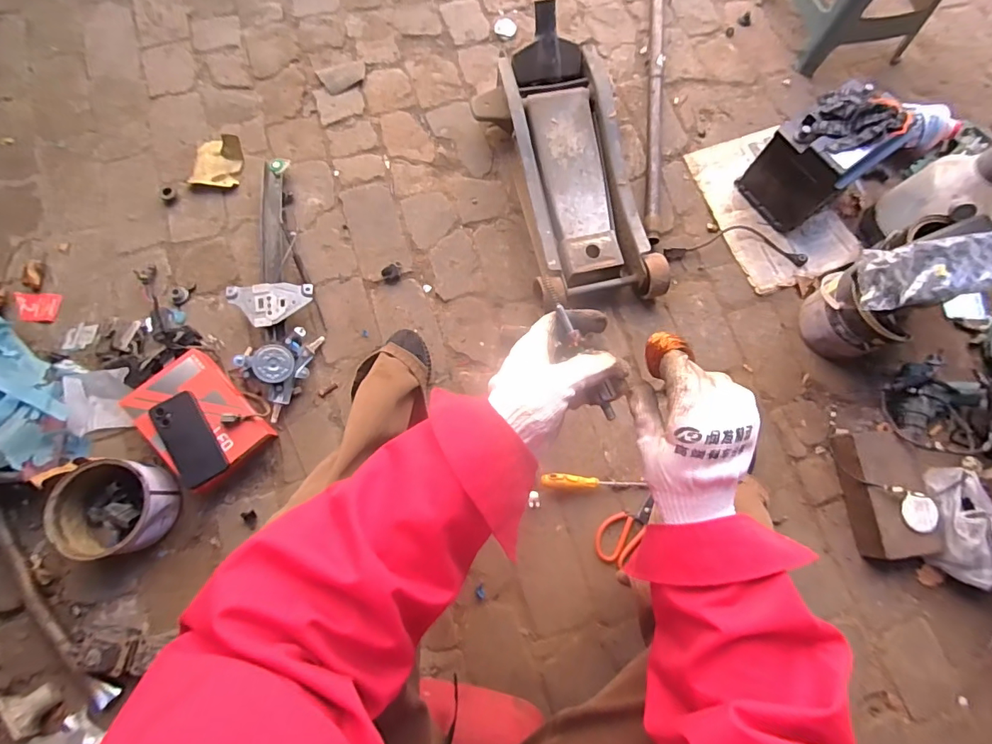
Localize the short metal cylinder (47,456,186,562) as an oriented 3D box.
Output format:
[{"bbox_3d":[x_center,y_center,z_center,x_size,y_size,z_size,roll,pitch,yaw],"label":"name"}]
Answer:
[{"bbox_3d":[-0.630,0.224,0.761,0.144,0.091,0.149,3,76,-2],"label":"short metal cylinder"}]

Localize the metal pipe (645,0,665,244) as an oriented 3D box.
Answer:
[{"bbox_3d":[0.382,-0.698,1.085,0.034,0.041,0.862,6,76,-1],"label":"metal pipe"}]

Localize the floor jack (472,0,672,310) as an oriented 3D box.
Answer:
[{"bbox_3d":[0.147,-0.413,0.948,0.260,0.191,0.575,-16,77,-6],"label":"floor jack"}]

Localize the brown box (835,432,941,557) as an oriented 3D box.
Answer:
[{"bbox_3d":[0.737,0.231,0.871,0.117,0.065,0.229,-6,77,-4],"label":"brown box"}]

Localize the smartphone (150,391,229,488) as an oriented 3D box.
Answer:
[{"bbox_3d":[-0.527,0.114,0.786,0.072,0.012,0.154,-28,87,-15],"label":"smartphone"}]

